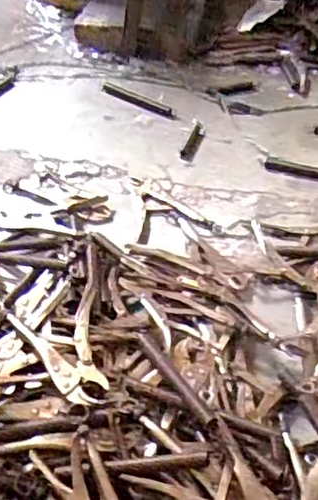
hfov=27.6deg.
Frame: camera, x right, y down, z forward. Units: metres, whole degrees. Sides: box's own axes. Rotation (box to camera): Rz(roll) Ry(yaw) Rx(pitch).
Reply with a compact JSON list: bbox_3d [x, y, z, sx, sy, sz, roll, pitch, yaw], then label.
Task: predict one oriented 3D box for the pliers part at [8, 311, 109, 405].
[{"bbox_3d":[-0.148,0.149,0.912,0.053,0.026,0.184,-35,52,-27],"label":"pliers part"}]

